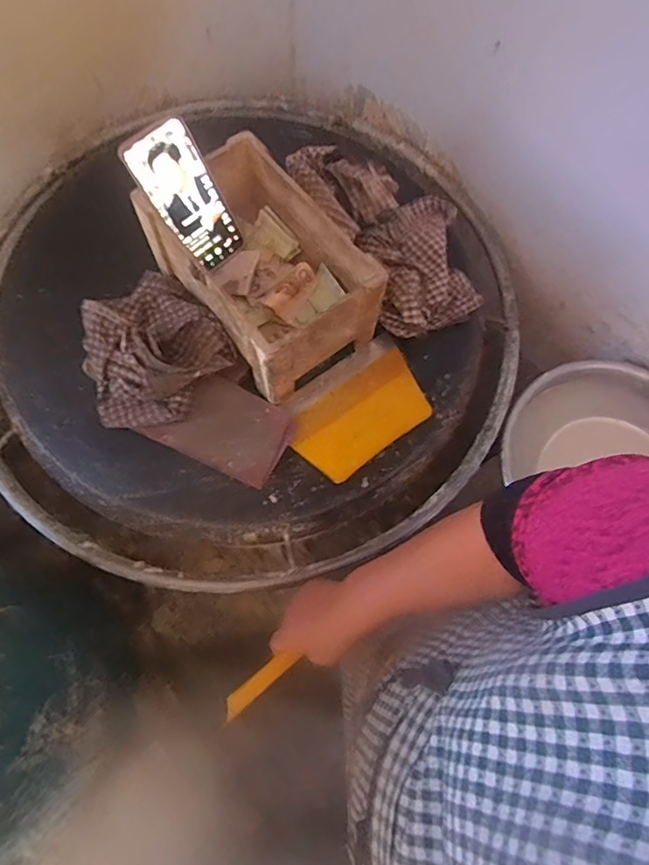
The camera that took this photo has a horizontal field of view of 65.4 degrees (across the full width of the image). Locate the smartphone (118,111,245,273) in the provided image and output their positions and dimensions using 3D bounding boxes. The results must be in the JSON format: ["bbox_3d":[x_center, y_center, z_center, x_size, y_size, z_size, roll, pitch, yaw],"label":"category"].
[{"bbox_3d":[-0.152,-0.262,0.570,0.075,0.159,0.012,-41,50,-7],"label":"smartphone"}]

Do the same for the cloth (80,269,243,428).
[{"bbox_3d":[-0.210,-0.101,0.589,0.167,0.057,0.174,-37,73,-13],"label":"cloth"}]

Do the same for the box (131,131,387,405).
[{"bbox_3d":[-0.071,-0.185,0.597,0.156,0.144,0.247,-37,73,-13],"label":"box"}]

